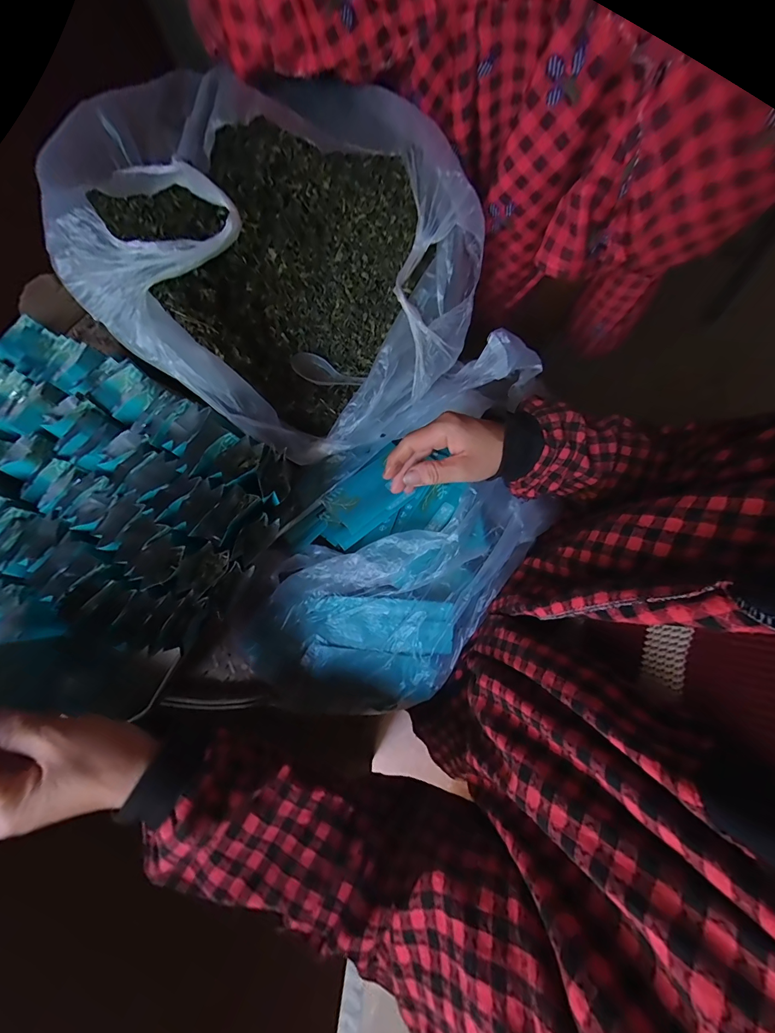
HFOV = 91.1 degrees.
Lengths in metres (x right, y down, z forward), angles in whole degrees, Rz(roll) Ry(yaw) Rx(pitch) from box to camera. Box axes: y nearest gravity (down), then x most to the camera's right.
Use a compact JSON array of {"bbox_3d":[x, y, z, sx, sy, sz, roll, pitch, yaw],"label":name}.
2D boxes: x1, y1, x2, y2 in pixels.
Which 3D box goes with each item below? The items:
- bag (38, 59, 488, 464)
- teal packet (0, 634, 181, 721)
[{"bbox_3d":[-0.092,-0.249,0.366,0.327,0.183,0.320,38,83,8],"label":"bag"},{"bbox_3d":[-0.249,0.131,0.305,0.036,0.139,0.055,15,78,39],"label":"teal packet"}]

